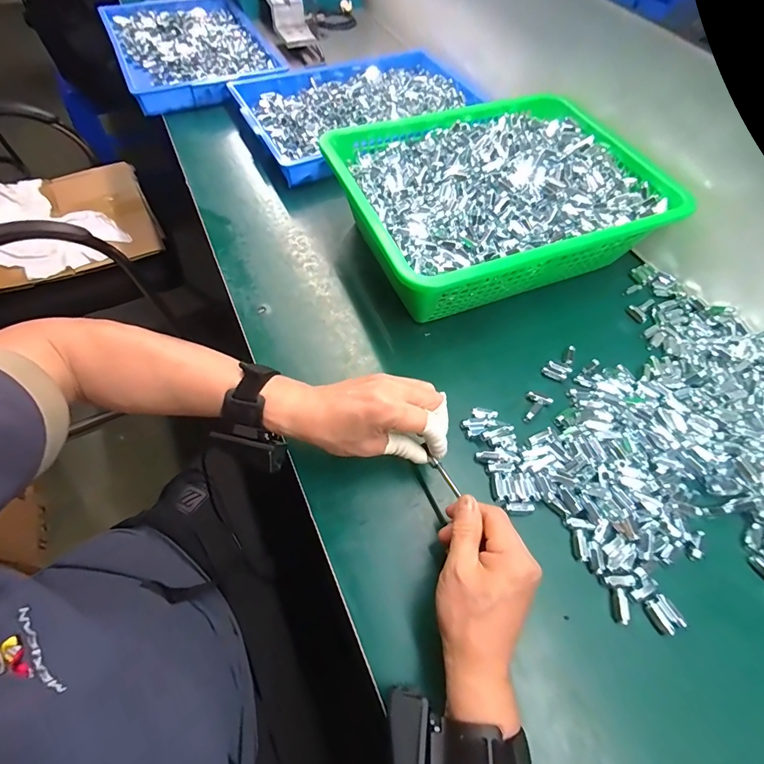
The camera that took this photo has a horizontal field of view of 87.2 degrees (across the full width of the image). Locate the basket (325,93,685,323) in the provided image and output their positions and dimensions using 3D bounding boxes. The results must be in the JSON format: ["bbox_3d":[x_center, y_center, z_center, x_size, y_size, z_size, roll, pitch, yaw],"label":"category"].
[{"bbox_3d":[0.151,-0.245,0.547,0.390,0.098,0.304,-18,61,-13],"label":"basket"}]

